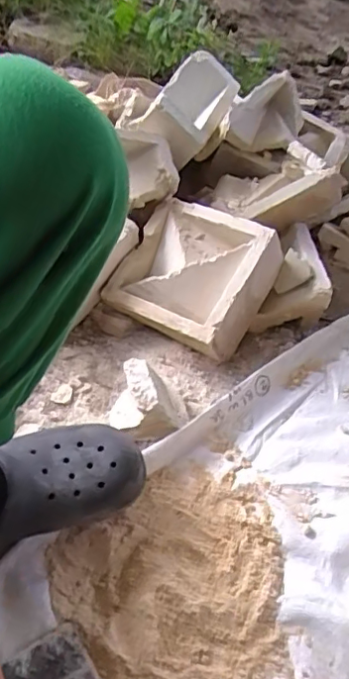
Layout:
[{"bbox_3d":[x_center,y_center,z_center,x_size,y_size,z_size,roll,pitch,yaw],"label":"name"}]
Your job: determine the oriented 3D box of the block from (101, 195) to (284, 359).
[{"bbox_3d":[0.027,-0.098,0.851,0.209,0.090,0.197,26,82,16],"label":"block"}]

